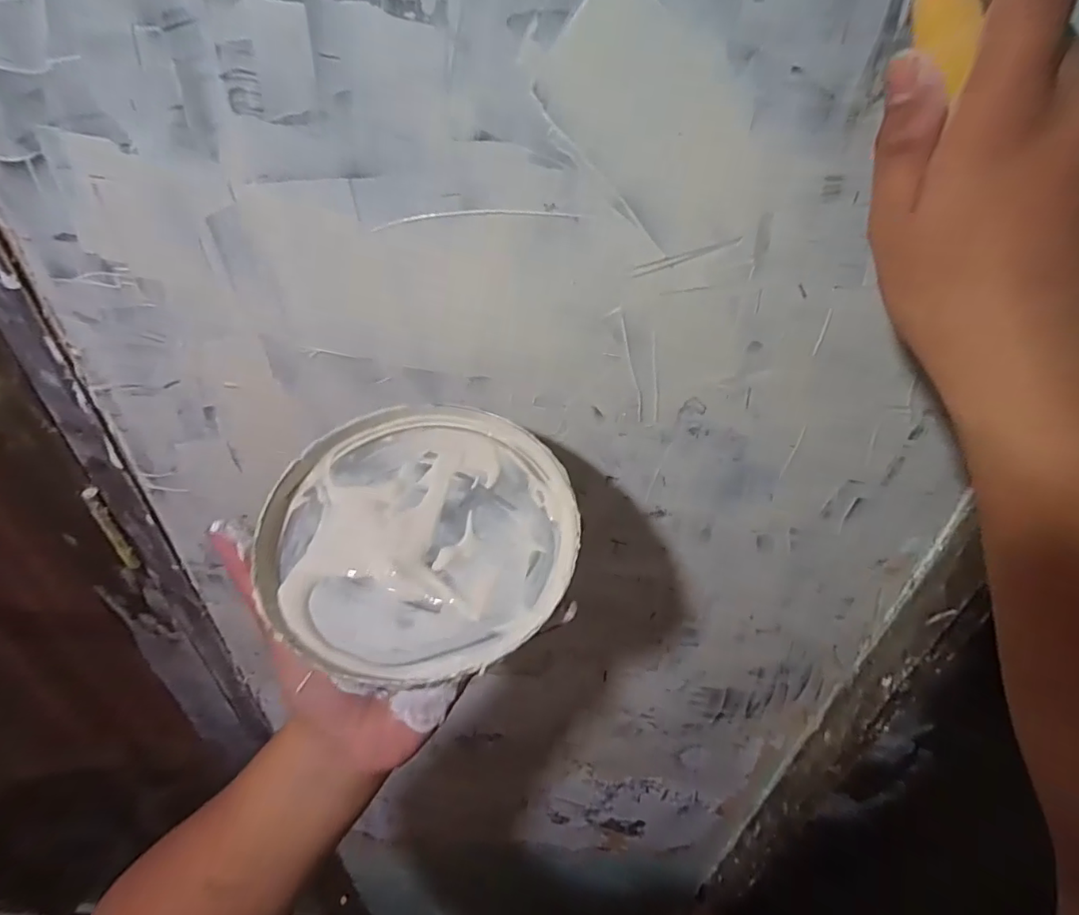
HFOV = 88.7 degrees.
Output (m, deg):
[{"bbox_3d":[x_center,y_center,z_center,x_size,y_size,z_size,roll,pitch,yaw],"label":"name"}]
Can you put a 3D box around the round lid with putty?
[{"bbox_3d":[-0.058,0.033,0.276,0.147,0.013,0.146,-9,55,-9],"label":"round lid with putty"}]

